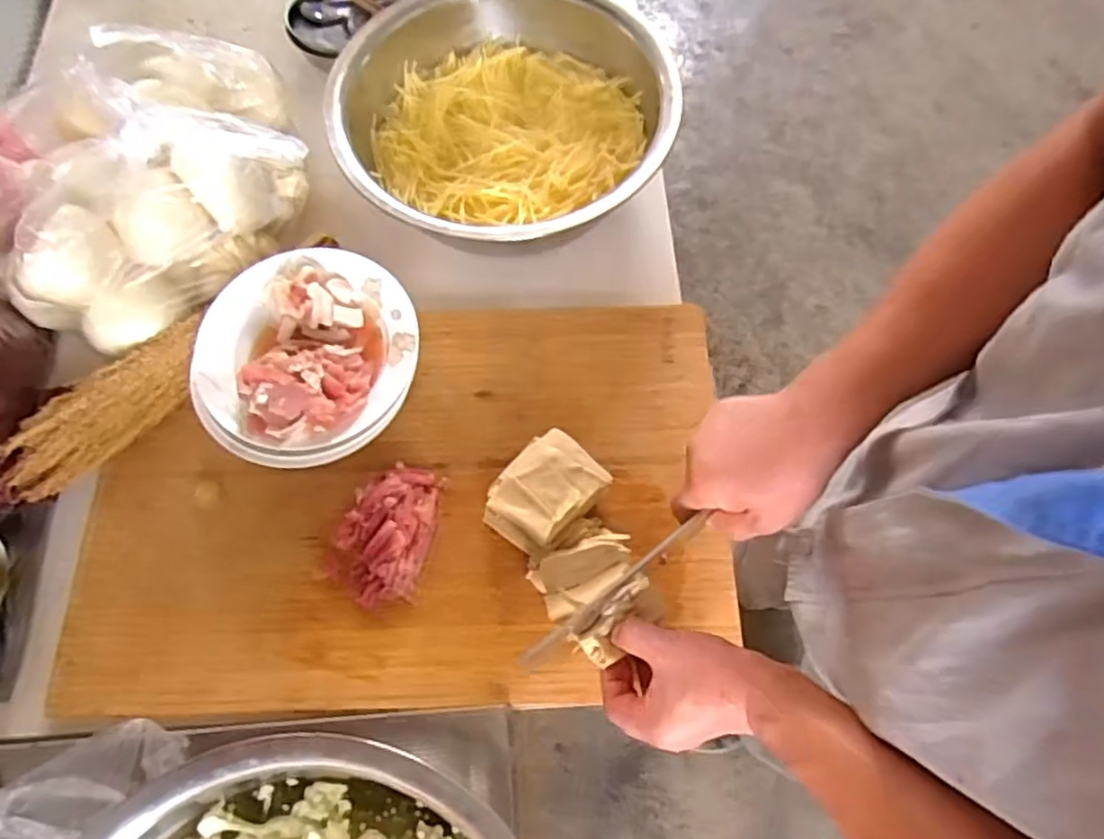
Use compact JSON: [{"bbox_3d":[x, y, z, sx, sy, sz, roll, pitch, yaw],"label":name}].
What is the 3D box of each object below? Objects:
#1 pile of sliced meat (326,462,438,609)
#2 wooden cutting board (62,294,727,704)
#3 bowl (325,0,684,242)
[{"bbox_3d":[-0.147,0.098,0.599,0.077,0.029,0.123,15,69,8],"label":"pile of sliced meat"},{"bbox_3d":[-0.134,0.065,0.634,0.577,0.016,0.373,-2,68,1],"label":"wooden cutting board"},{"bbox_3d":[-0.050,-0.326,0.730,0.336,0.101,0.346,-1,68,2],"label":"bowl"}]

